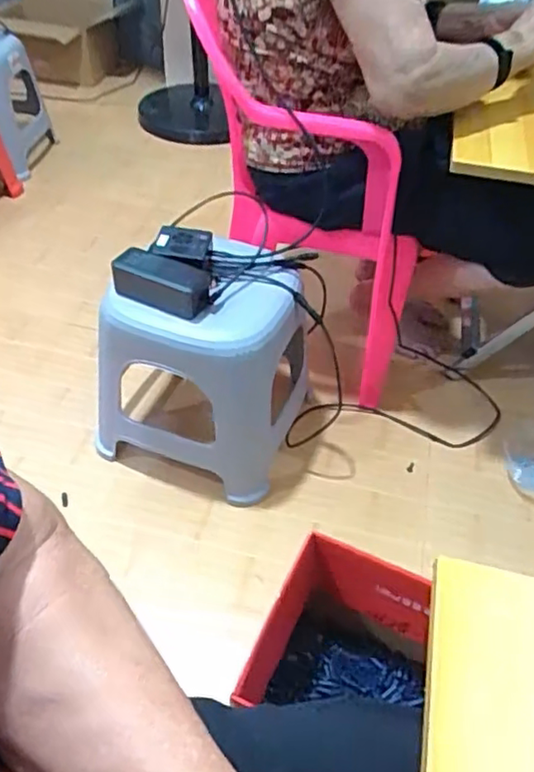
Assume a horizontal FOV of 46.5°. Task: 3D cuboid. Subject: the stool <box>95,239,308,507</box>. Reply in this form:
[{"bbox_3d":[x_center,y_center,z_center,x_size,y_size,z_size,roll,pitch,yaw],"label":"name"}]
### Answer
[{"bbox_3d":[-0.093,-0.035,0.975,0.277,0.336,0.231,17,44,15],"label":"stool"}]

